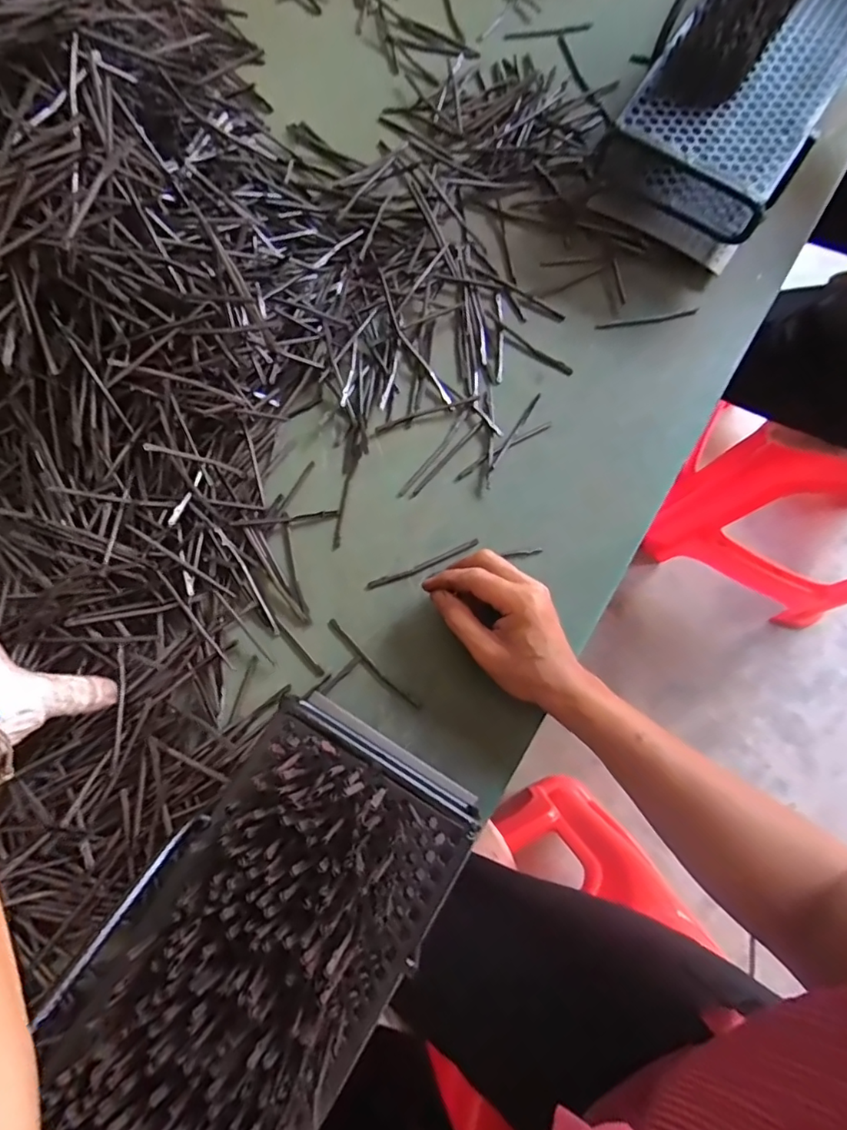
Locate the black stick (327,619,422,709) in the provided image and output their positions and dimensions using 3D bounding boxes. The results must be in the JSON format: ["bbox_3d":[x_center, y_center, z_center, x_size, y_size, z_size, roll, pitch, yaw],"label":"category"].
[{"bbox_3d":[-0.040,0.077,0.429,0.095,0.004,0.009,43,79,8],"label":"black stick"}]

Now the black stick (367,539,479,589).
[{"bbox_3d":[0.001,0.000,0.451,0.096,0.005,0.007,-22,78,-7],"label":"black stick"}]

